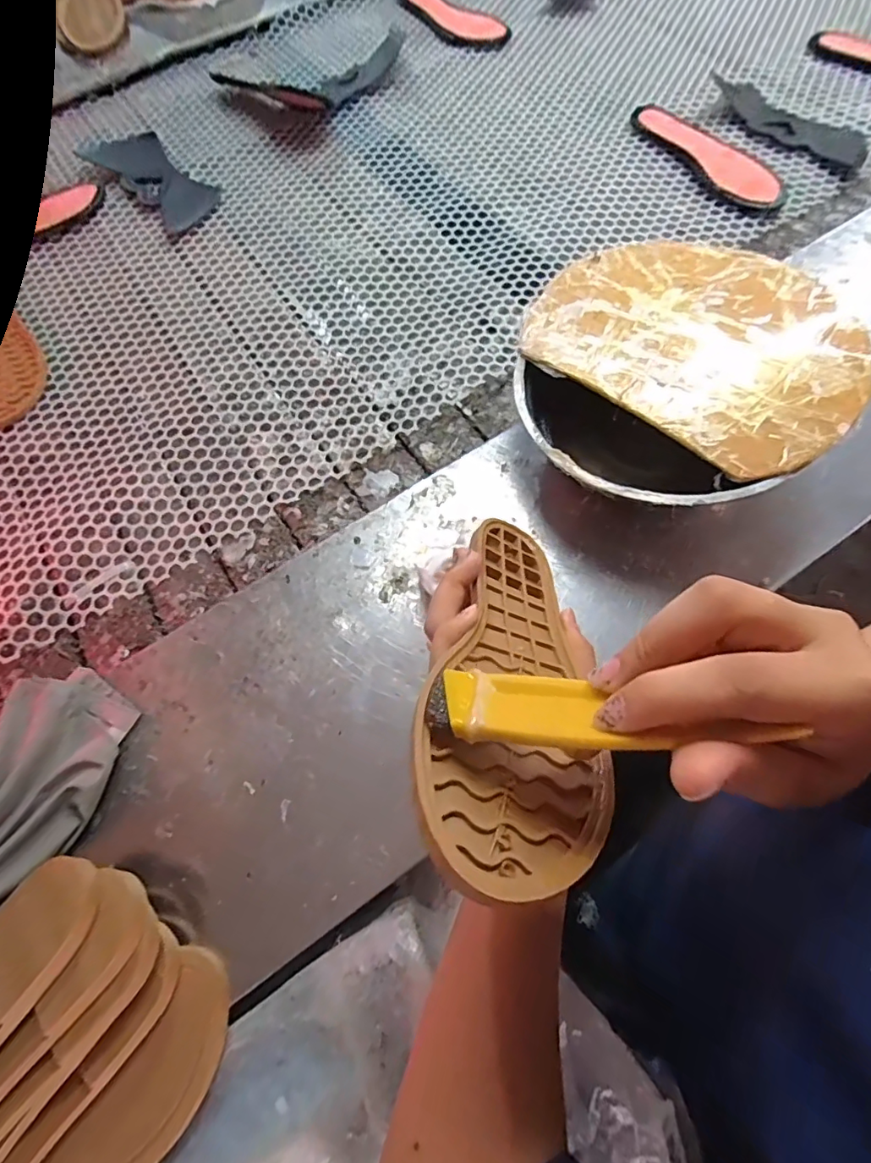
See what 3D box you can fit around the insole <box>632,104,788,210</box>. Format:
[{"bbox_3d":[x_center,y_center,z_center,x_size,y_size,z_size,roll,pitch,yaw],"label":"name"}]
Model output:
[{"bbox_3d":[0.322,-0.503,0.611,0.080,0.015,0.222,-30,69,-10],"label":"insole"}]

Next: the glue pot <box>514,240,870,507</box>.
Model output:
[{"bbox_3d":[0.184,-0.156,0.408,0.230,0.079,0.241,-1,69,2],"label":"glue pot"}]

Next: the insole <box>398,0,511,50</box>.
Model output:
[{"bbox_3d":[0.016,-0.854,0.778,0.067,0.013,0.233,-37,71,-12],"label":"insole"}]

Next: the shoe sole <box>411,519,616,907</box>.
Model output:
[{"bbox_3d":[0.044,0.042,0.262,0.085,0.020,0.236,24,33,-3],"label":"shoe sole"}]

